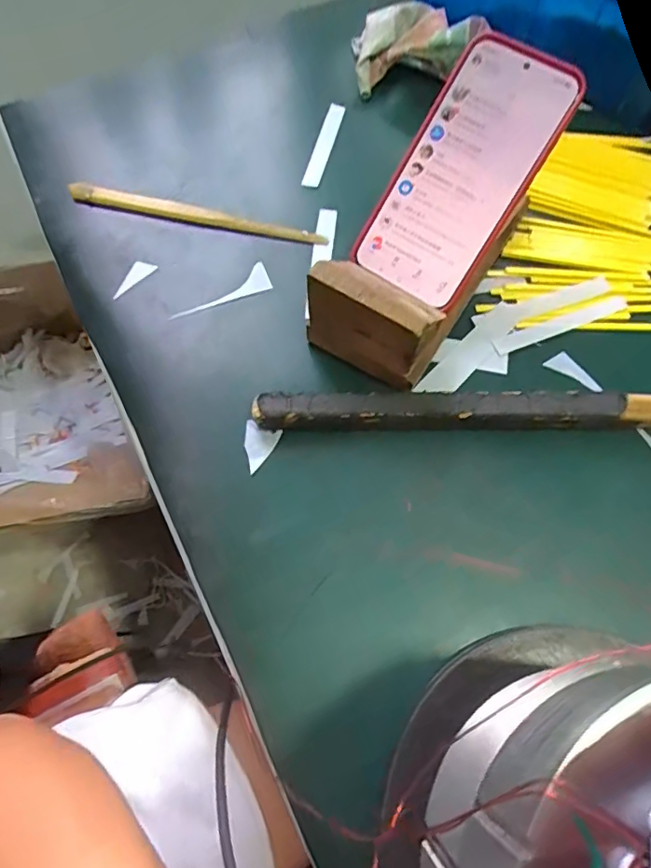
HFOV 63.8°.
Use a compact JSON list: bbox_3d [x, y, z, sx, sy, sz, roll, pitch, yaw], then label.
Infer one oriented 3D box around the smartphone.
[{"bbox_3d":[0.092,-0.171,0.347,0.078,0.011,0.166,34,102,16],"label":"smartphone"}]

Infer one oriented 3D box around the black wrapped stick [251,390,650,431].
[{"bbox_3d":[0.087,-0.015,0.339,0.261,0.020,0.023,-1,64,-1],"label":"black wrapped stick"}]

